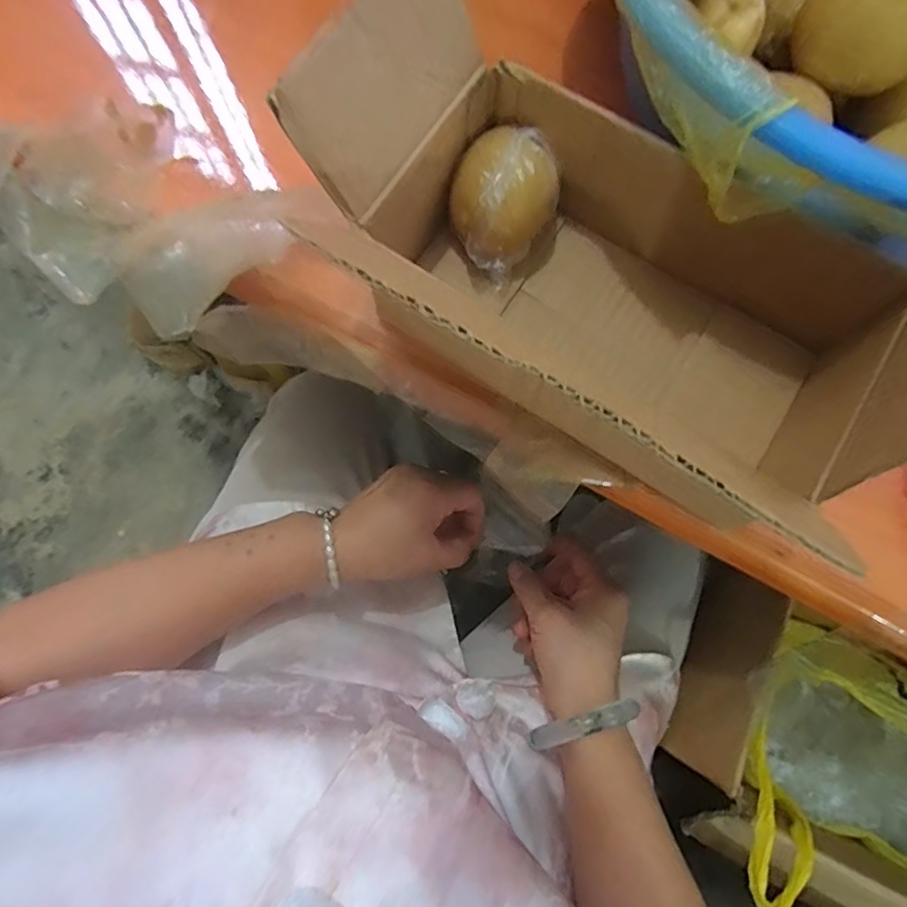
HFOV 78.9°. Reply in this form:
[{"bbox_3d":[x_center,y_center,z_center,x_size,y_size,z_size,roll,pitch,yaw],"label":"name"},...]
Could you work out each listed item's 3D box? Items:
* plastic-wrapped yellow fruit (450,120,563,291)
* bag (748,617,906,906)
[{"bbox_3d":[0.022,-0.125,0.280,0.048,0.053,0.055,39,82,8],"label":"plastic-wrapped yellow fruit"},{"bbox_3d":[0.357,0.274,0.413,0.312,0.154,0.187,26,80,6],"label":"bag"}]

